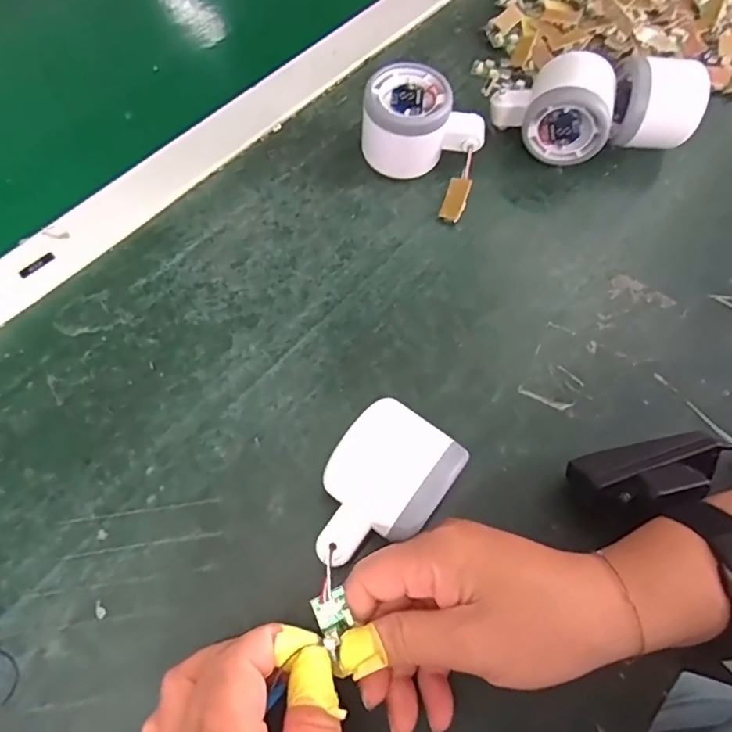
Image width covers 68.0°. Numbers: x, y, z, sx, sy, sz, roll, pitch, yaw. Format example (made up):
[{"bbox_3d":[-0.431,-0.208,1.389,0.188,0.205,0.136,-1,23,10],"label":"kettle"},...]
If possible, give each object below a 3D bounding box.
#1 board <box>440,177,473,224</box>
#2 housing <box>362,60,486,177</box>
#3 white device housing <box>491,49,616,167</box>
[{"bbox_3d":[0.063,-0.117,0.384,0.015,0.004,0.035,19,85,5],"label":"board"},{"bbox_3d":[0.040,-0.168,0.383,0.083,0.053,0.053,11,66,2],"label":"housing"},{"bbox_3d":[0.135,-0.188,0.391,0.082,0.059,0.048,16,66,4],"label":"white device housing"}]

